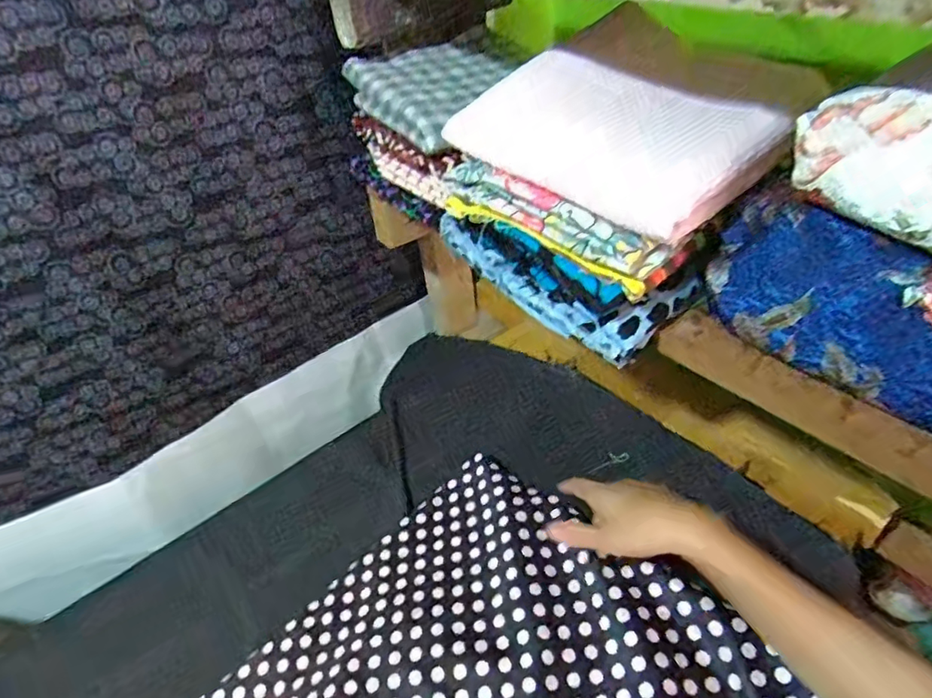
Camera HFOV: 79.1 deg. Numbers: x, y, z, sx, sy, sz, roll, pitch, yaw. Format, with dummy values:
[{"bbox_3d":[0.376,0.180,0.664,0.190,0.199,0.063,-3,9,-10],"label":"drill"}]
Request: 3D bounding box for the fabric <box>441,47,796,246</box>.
[{"bbox_3d":[0.093,-0.155,0.404,0.215,0.015,0.103,35,94,29],"label":"fabric"}]

